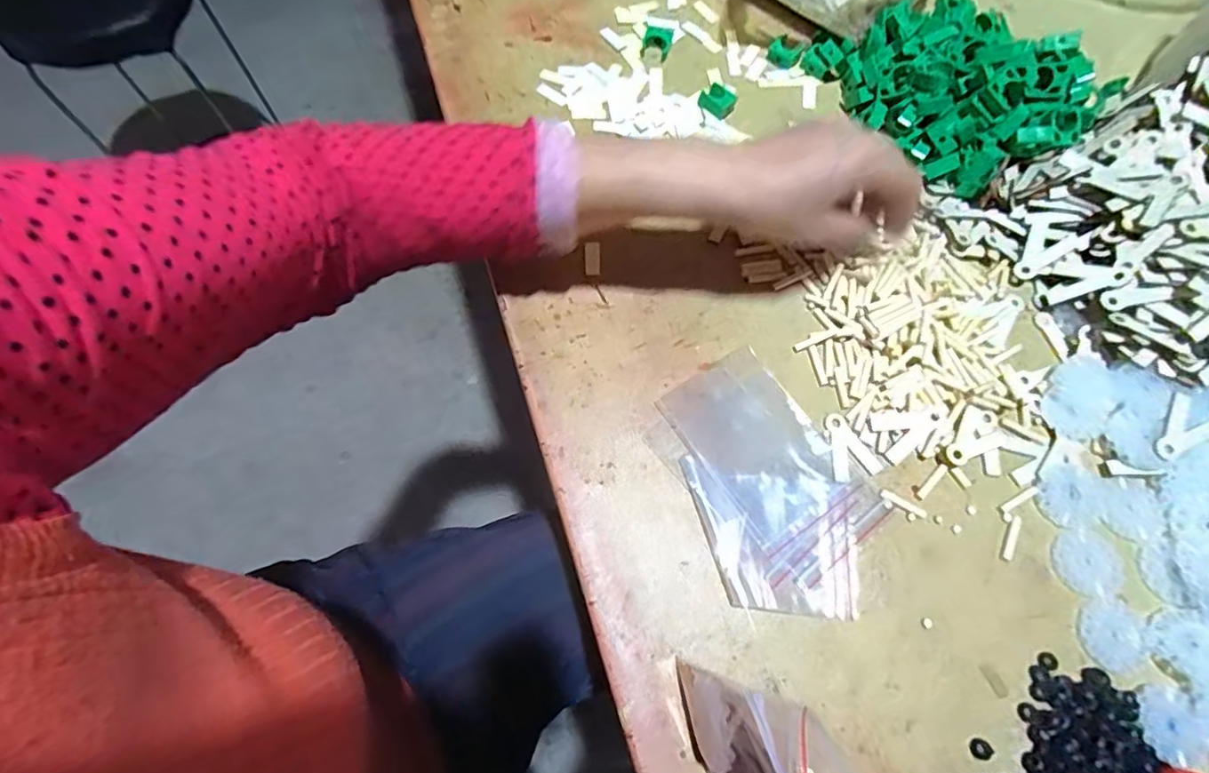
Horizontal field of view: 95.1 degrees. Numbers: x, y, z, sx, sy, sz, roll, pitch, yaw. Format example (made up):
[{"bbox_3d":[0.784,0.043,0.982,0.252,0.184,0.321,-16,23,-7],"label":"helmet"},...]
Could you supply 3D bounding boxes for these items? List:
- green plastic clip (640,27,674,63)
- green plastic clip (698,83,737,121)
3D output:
[{"bbox_3d":[0.046,-0.303,0.486,0.024,0.009,0.035,13,69,4],"label":"green plastic clip"},{"bbox_3d":[0.095,-0.237,0.460,0.028,0.010,0.027,34,72,11],"label":"green plastic clip"}]

